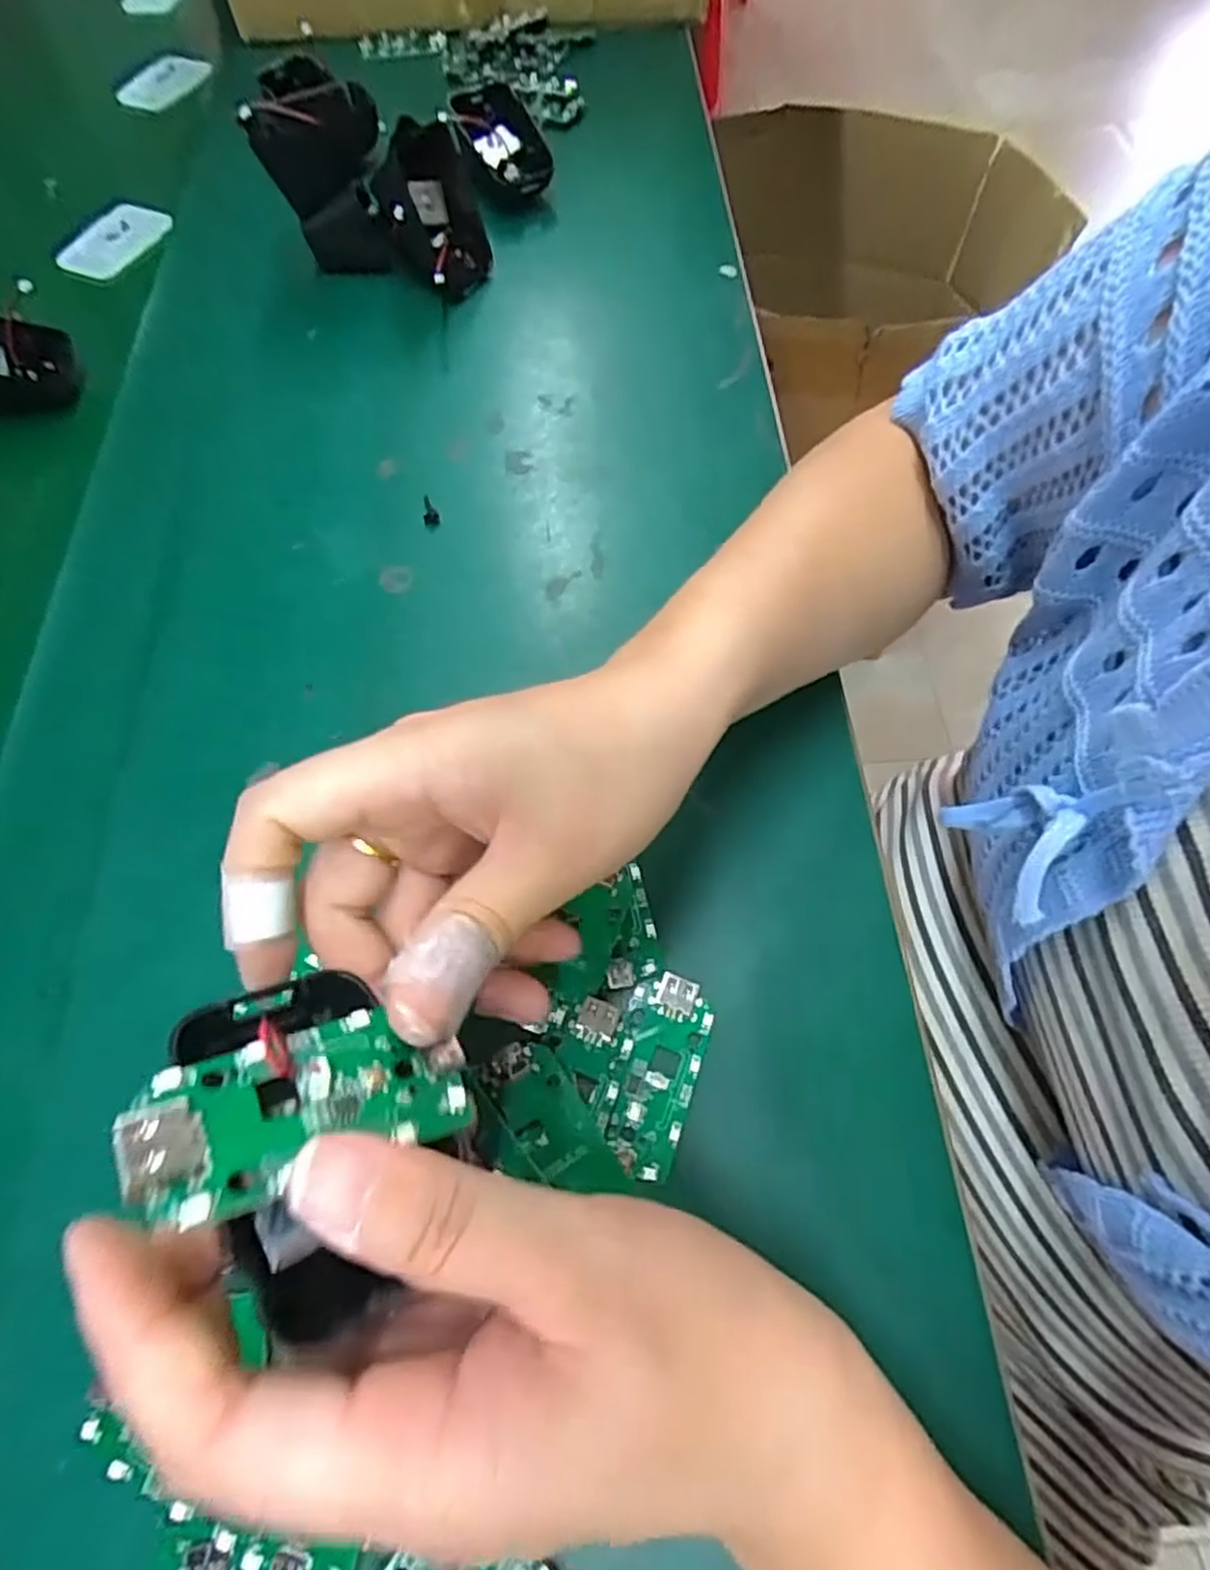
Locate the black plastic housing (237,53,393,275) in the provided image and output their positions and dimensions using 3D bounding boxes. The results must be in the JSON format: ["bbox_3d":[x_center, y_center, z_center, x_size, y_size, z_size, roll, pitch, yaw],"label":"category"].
[{"bbox_3d":[-0.151,-0.327,0.405,0.063,0.075,0.055,-1,65,0],"label":"black plastic housing"}]

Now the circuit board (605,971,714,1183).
[{"bbox_3d":[0.018,0.095,0.245,0.027,0.004,0.062,15,66,7],"label":"circuit board"}]

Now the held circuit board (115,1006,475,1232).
[{"bbox_3d":[-0.059,0.062,0.147,0.062,0.005,0.032,-3,45,-38],"label":"held circuit board"}]

